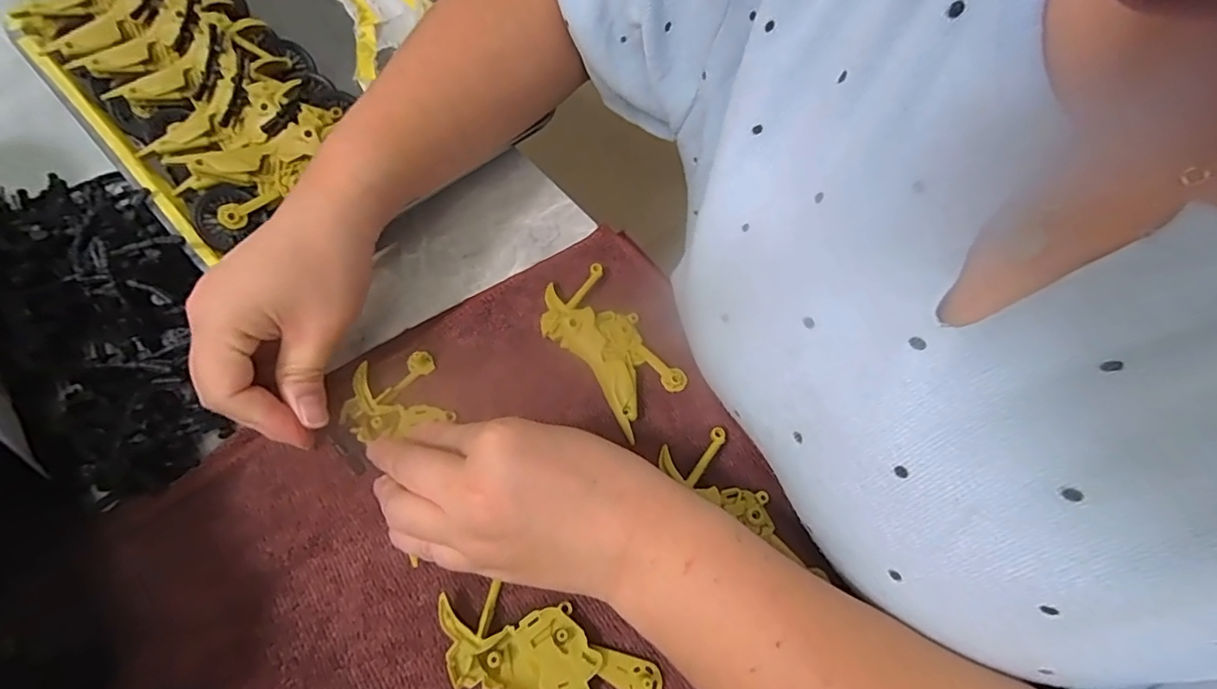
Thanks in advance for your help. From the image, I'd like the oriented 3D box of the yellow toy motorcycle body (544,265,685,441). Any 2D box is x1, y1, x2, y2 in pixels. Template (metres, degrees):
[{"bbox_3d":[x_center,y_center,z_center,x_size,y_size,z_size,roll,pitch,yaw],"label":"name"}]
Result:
[{"bbox_3d":[0.000,0.000,0.313,0.049,0.012,0.098,-29,68,-17],"label":"yellow toy motorcycle body"}]

